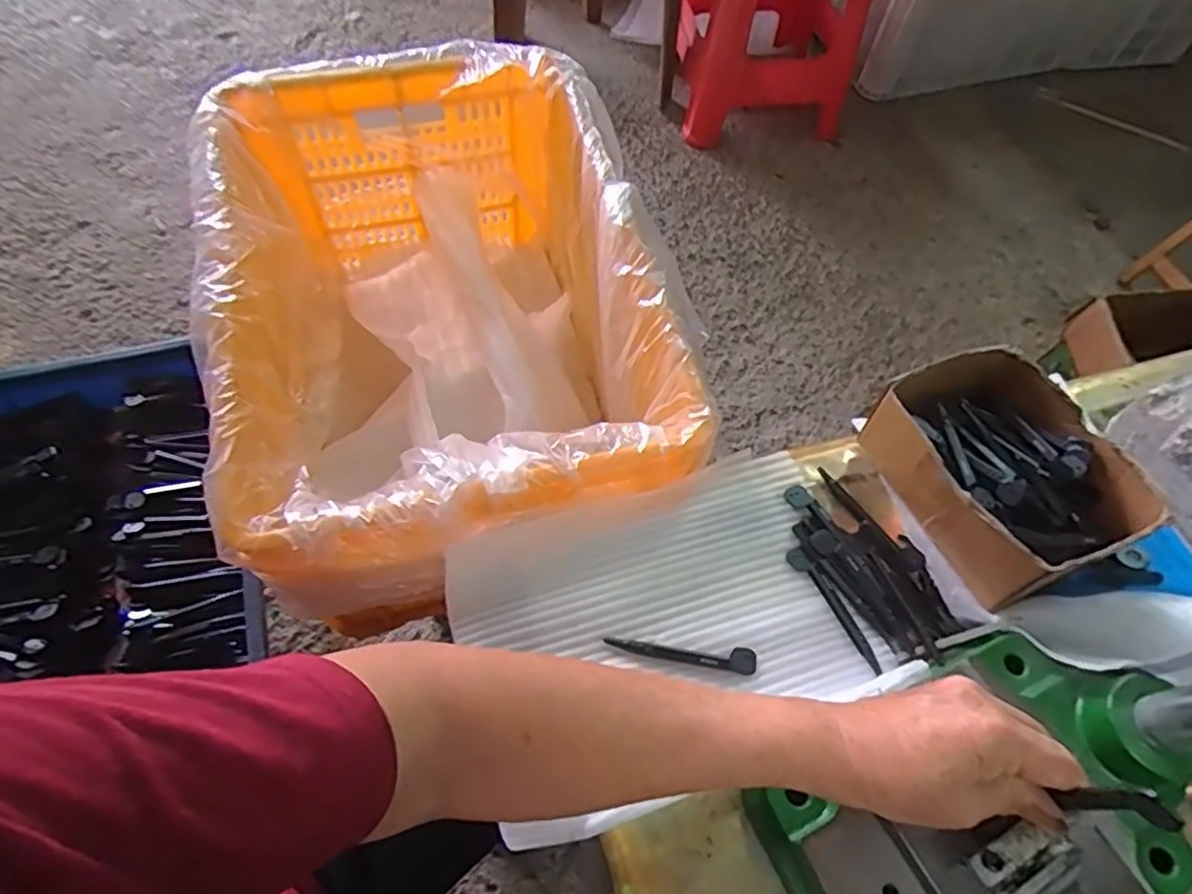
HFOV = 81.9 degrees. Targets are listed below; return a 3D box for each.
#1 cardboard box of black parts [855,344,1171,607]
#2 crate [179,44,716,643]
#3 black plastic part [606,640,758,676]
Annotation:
[{"bbox_3d":[0.295,0.016,0.499,0.133,0.063,0.167,-20,62,-16],"label":"cardboard box of black parts"},{"bbox_3d":[-0.144,-0.111,0.668,0.359,0.249,0.520,-11,61,-10],"label":"crate"},{"bbox_3d":[0.056,0.135,0.448,0.097,0.005,0.016,7,58,0],"label":"black plastic part"}]

